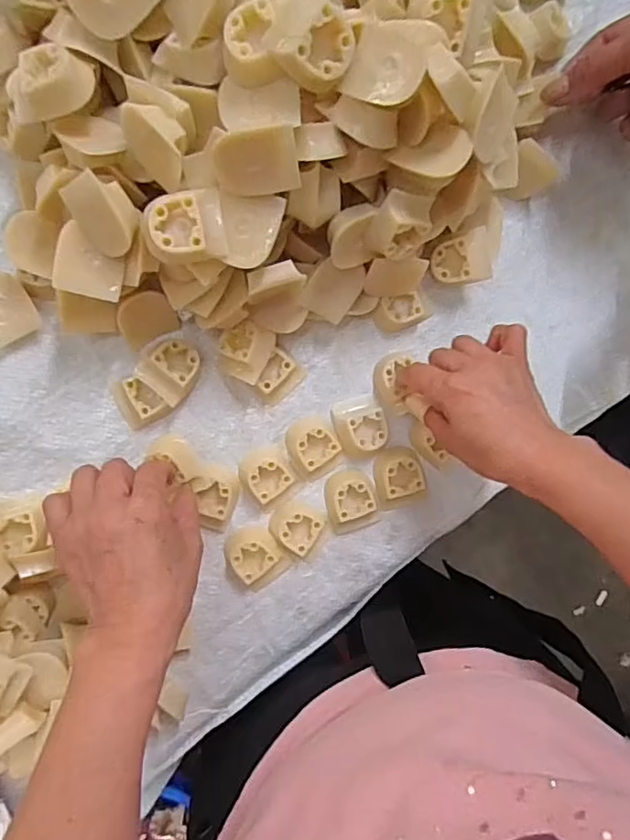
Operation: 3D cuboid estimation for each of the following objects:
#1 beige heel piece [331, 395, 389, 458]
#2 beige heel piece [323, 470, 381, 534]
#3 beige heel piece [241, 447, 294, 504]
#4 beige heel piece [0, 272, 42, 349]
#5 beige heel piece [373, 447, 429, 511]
[{"bbox_3d":[0.036,0.006,0.438,0.038,0.017,0.046,-13,96,-7],"label":"beige heel piece"},{"bbox_3d":[0.029,0.063,0.439,0.039,0.016,0.048,-14,96,-7],"label":"beige heel piece"},{"bbox_3d":[-0.038,0.041,0.431,0.036,0.015,0.037,-33,98,-5],"label":"beige heel piece"},{"bbox_3d":[-0.217,-0.078,0.394,0.038,0.009,0.047,-24,120,-7],"label":"beige heel piece"},{"bbox_3d":[0.067,0.046,0.444,0.038,0.013,0.046,-11,96,-7],"label":"beige heel piece"}]

